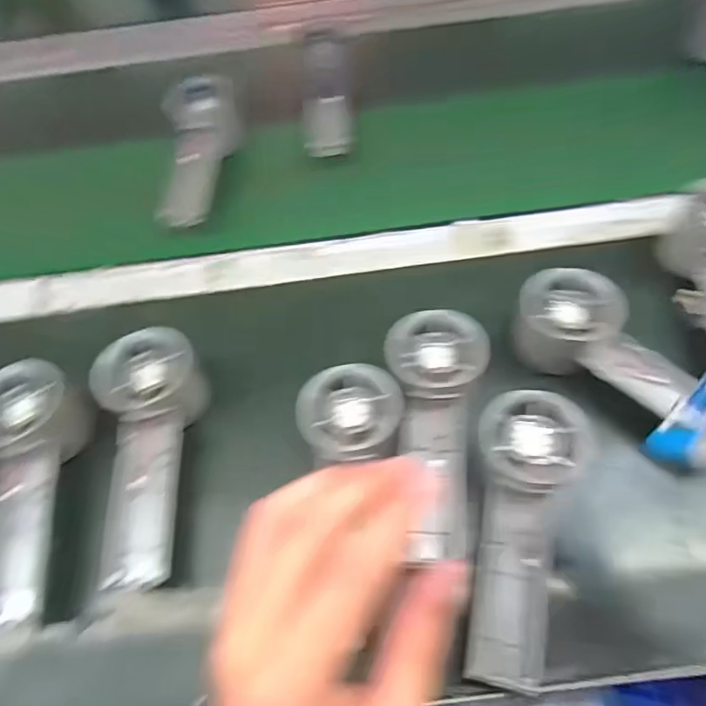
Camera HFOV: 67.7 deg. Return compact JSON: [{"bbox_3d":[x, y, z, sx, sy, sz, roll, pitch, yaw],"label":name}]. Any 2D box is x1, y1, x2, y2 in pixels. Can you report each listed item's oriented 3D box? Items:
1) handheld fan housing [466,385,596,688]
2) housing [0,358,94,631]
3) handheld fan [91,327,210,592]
[{"bbox_3d":[0.098,0.101,0.305,0.059,0.024,0.159,11,75,10],"label":"handheld fan housing"},{"bbox_3d":[-0.221,0.090,0.354,0.065,0.052,0.166,-5,74,1],"label":"housing"},{"bbox_3d":[-0.136,0.068,0.355,0.059,0.054,0.162,-3,74,2],"label":"handheld fan"}]

